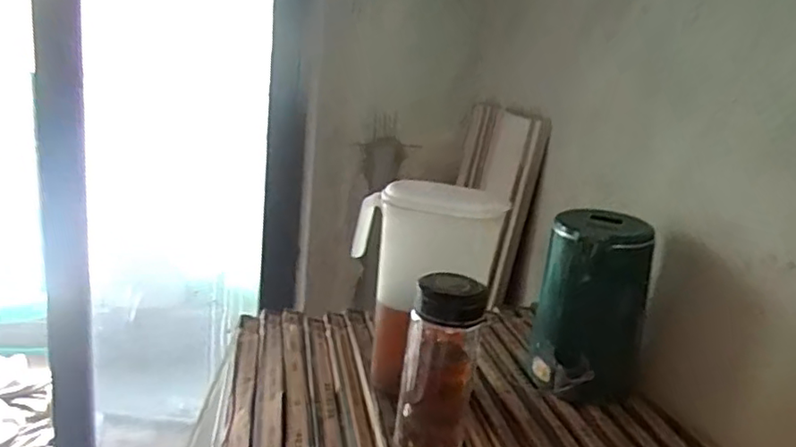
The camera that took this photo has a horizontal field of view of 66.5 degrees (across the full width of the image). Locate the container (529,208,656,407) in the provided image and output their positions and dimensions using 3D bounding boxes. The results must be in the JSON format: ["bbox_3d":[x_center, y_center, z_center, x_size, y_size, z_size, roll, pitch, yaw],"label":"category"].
[{"bbox_3d":[0.245,0.114,0.757,0.133,0.227,0.142,11,16,16],"label":"container"}]

